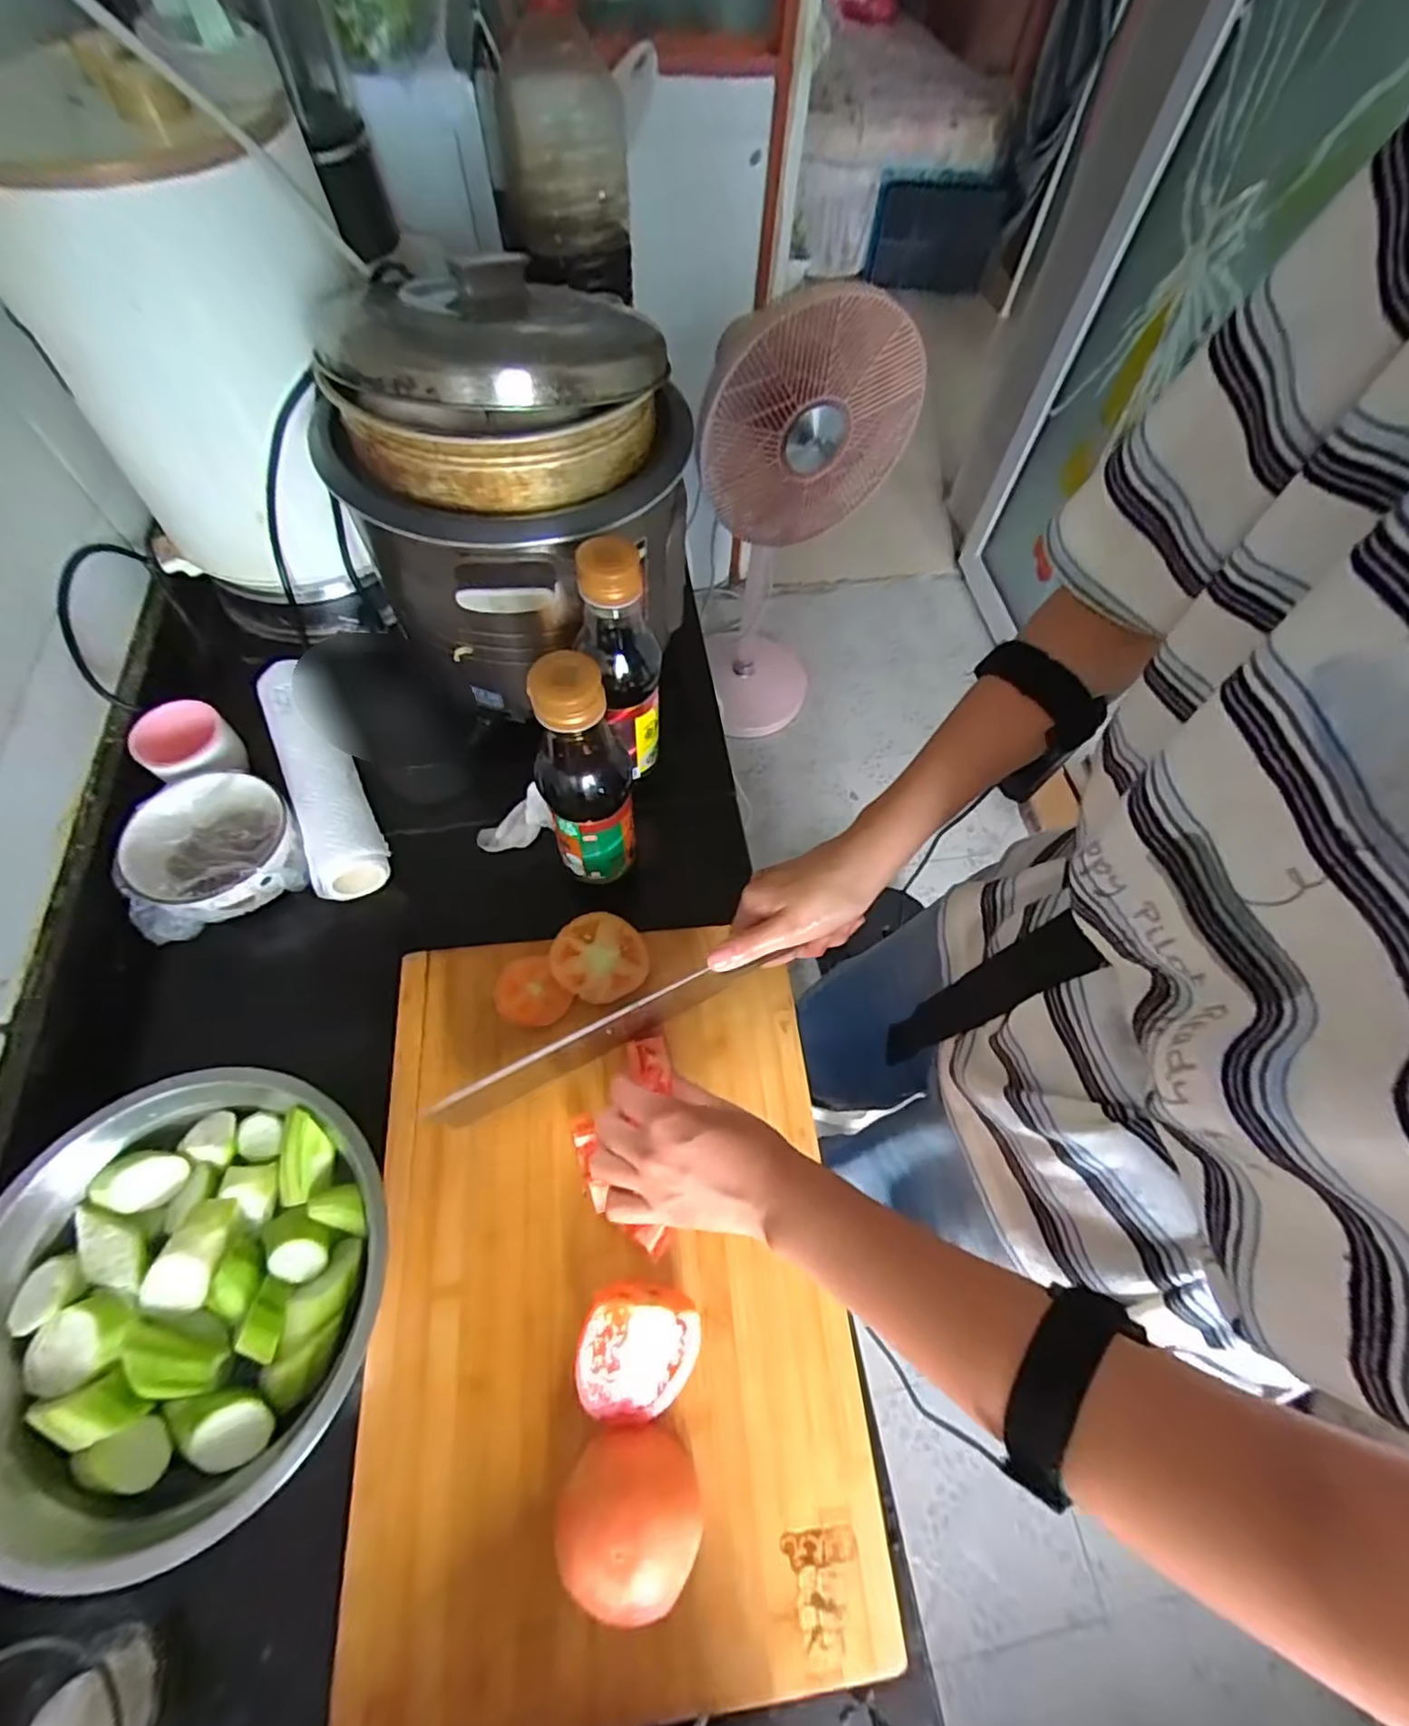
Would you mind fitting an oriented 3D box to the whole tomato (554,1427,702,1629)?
[{"bbox_3d":[-0.039,0.348,0.350,0.073,0.050,0.071,2,62,-3],"label":"whole tomato"}]

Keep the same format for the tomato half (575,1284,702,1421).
[{"bbox_3d":[-0.038,0.288,0.386,0.066,0.049,0.063,2,62,-3],"label":"tomato half"}]

